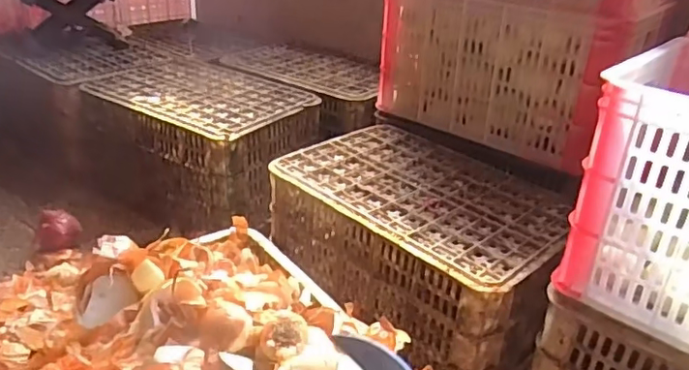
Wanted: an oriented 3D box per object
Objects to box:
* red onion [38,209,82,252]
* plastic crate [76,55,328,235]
[{"bbox_3d":[-0.645,0.102,1.269,0.091,0.083,0.085,-11,31,-25],"label":"red onion"},{"bbox_3d":[-0.382,-0.109,1.453,0.576,0.284,0.354,20,33,29],"label":"plastic crate"}]

